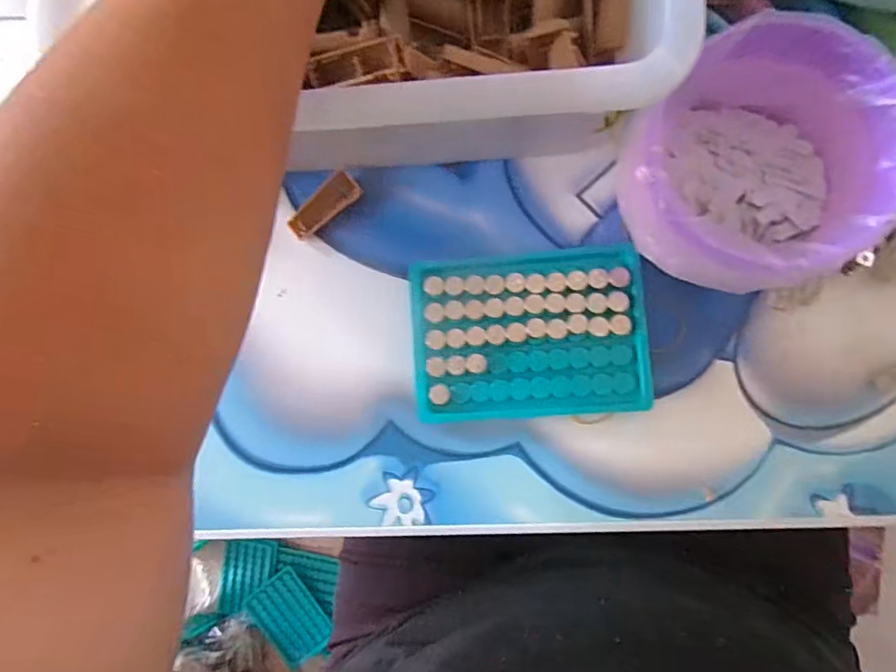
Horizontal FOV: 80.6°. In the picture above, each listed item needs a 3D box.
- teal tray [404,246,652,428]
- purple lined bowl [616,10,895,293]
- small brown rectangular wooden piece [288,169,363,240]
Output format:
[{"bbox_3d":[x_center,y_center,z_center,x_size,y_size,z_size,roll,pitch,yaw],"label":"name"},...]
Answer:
[{"bbox_3d":[0.046,-0.001,0.305,0.129,0.015,0.093,-4,86,6],"label":"teal tray"},{"bbox_3d":[0.144,-0.080,0.259,0.105,0.084,0.109,0,87,6],"label":"purple lined bowl"},{"bbox_3d":[-0.077,-0.080,0.327,0.049,0.006,0.019,-42,116,1],"label":"small brown rectangular wooden piece"}]

